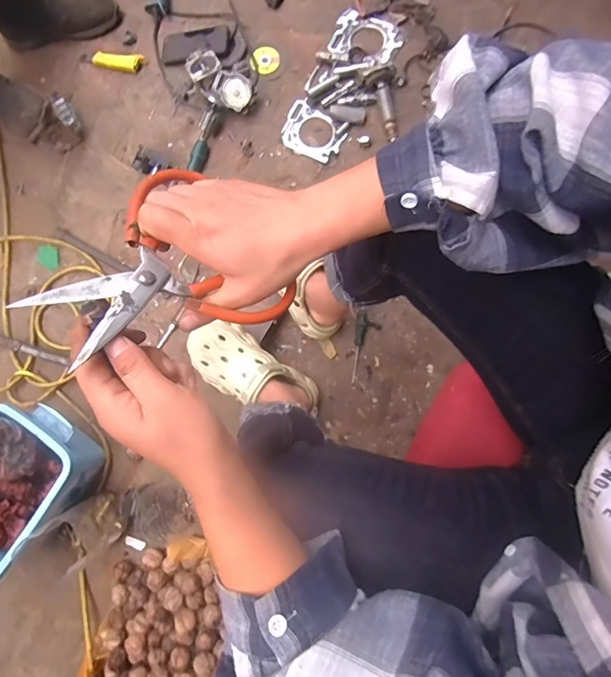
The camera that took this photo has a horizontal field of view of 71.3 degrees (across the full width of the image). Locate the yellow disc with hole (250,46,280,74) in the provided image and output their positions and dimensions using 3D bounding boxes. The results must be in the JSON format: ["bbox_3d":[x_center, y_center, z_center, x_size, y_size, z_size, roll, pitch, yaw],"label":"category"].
[{"bbox_3d":[-0.086,-0.612,0.936,0.059,0.009,0.057,1,104,2],"label":"yellow disc with hole"}]

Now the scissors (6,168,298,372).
[{"bbox_3d":[-0.105,-0.044,0.312,0.144,0.010,0.166,49,55,0],"label":"scissors"}]

